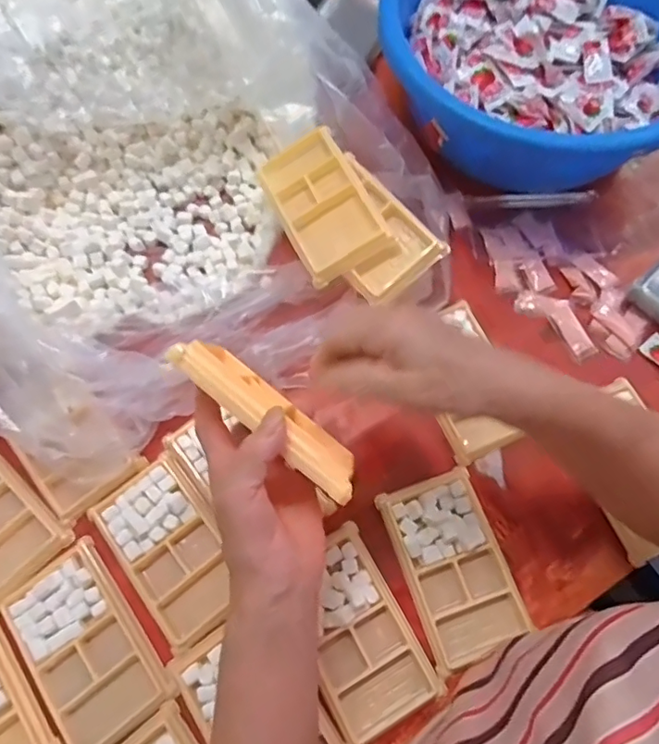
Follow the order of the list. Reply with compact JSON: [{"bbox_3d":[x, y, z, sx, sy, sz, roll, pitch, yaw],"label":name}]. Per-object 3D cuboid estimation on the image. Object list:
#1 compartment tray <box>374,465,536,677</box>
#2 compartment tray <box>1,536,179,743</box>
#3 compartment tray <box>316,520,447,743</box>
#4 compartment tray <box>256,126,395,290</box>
[{"bbox_3d":[0.098,0.150,0.406,0.077,0.013,0.132,-18,69,-6],"label":"compartment tray"},{"bbox_3d":[-0.182,0.205,0.390,0.076,0.013,0.134,-36,72,-12],"label":"compartment tray"},{"bbox_3d":[0.018,0.192,0.389,0.078,0.015,0.134,-28,71,-9],"label":"compartment tray"},{"bbox_3d":[-0.007,-0.149,0.463,0.077,0.010,0.133,-29,74,9],"label":"compartment tray"}]

